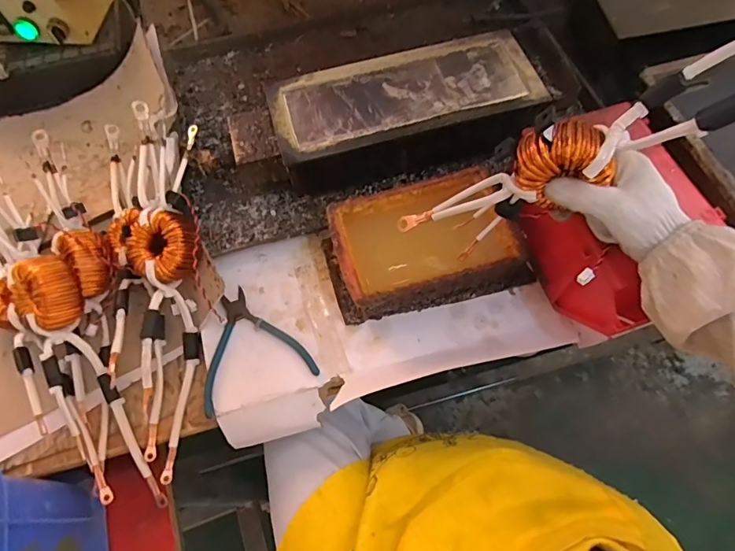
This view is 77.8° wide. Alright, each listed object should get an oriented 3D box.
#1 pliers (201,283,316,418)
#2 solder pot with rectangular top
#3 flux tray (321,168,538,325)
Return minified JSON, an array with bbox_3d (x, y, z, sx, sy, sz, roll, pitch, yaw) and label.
[{"bbox_3d":[-0.136,0.075,0.526,0.125,0.008,0.130,-19,65,-7],"label":"pliers"},{"bbox_3d":[0.051,-0.215,0.613,0.334,0.082,0.142,-15,64,-5],"label":"solder pot with rectangular top"},{"bbox_3d":[0.067,-0.036,0.539,0.228,0.067,0.136,-14,64,-5],"label":"flux tray"}]

